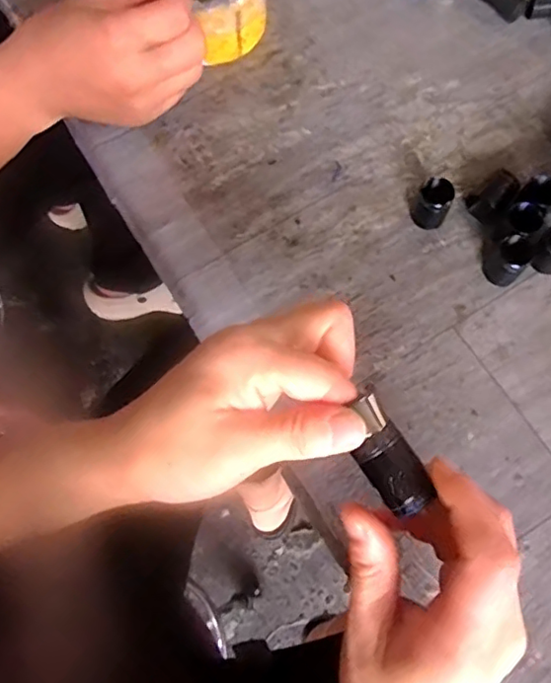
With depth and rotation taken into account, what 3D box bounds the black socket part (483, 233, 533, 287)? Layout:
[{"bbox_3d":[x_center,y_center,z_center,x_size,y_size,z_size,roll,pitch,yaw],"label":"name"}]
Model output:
[{"bbox_3d":[0.146,-0.051,0.363,0.021,0.029,0.022,0,72,1],"label":"black socket part"}]

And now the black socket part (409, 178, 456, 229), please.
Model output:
[{"bbox_3d":[0.102,-0.090,0.376,0.023,0.032,0.019,25,74,9],"label":"black socket part"}]

